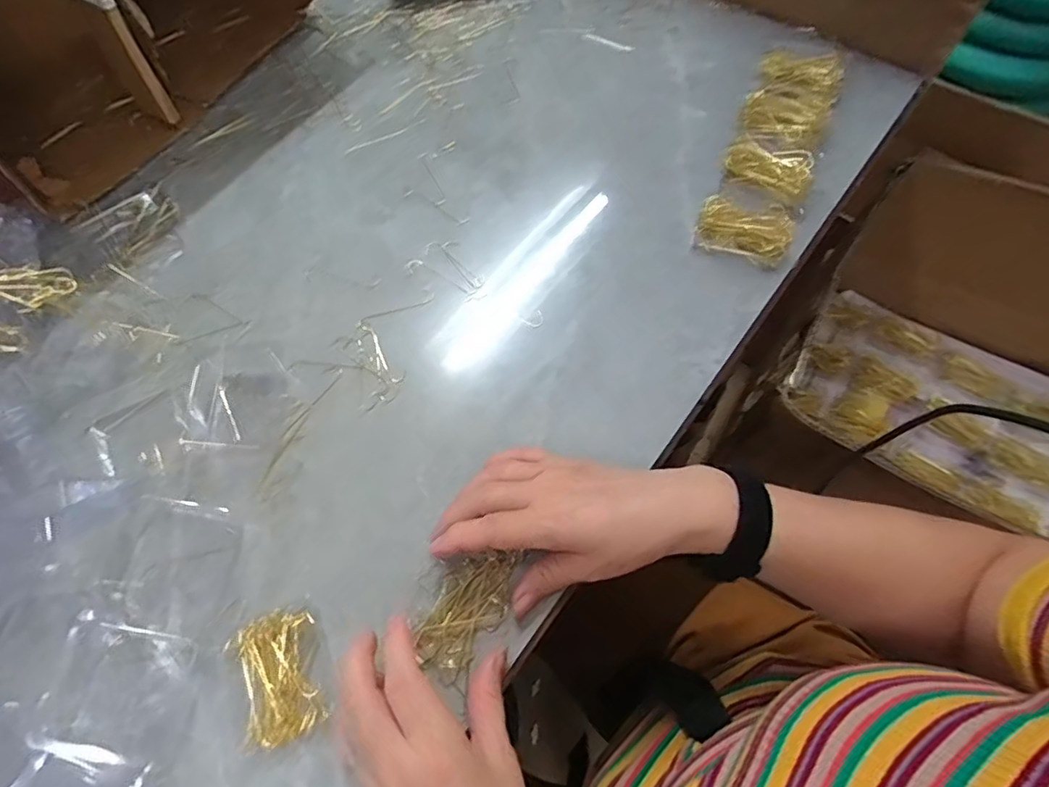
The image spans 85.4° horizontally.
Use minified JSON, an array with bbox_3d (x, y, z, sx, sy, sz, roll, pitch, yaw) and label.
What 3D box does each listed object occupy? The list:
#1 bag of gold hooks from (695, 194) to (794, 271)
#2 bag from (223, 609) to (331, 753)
[{"bbox_3d":[0.177,-0.133,0.459,0.072,0.014,0.053,27,69,16],"label":"bag of gold hooks"},{"bbox_3d":[-0.146,0.169,0.342,0.047,0.016,0.069,-22,65,-7],"label":"bag"}]

